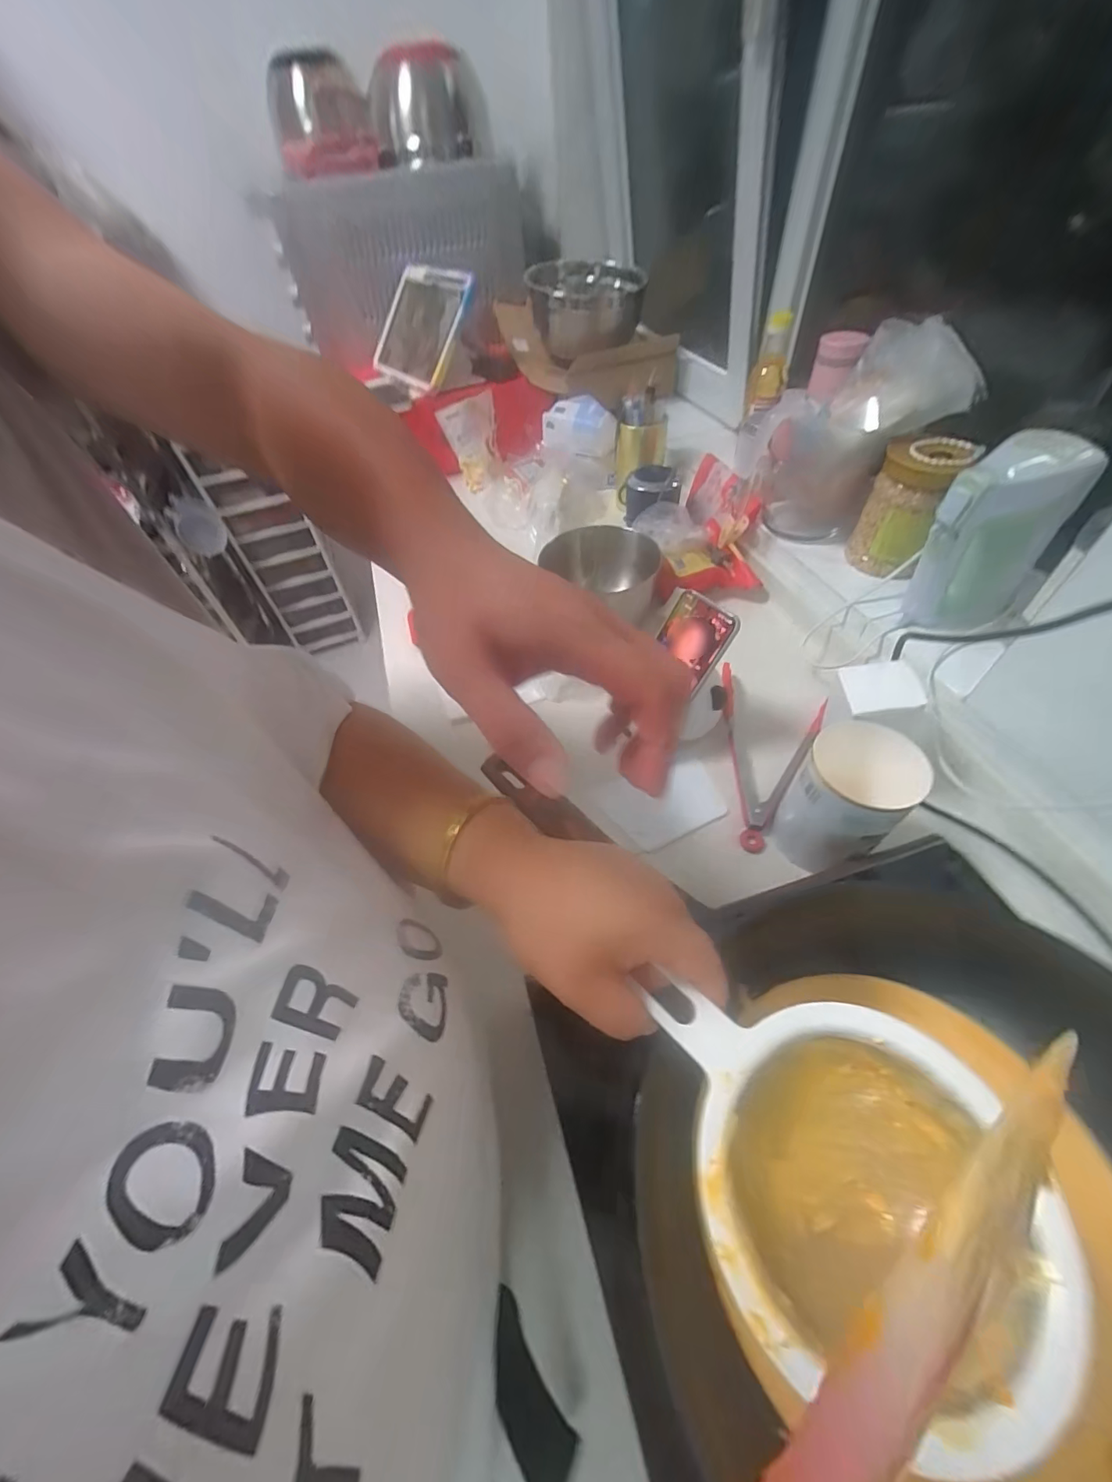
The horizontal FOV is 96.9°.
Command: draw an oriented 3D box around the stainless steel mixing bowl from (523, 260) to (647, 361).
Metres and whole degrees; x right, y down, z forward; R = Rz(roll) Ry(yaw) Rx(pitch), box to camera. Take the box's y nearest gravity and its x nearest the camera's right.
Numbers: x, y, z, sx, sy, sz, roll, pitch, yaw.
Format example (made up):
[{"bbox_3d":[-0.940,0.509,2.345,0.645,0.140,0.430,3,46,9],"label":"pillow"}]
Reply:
[{"bbox_3d":[0.063,-0.907,1.037,0.225,0.132,0.244,1,52,6],"label":"stainless steel mixing bowl"}]

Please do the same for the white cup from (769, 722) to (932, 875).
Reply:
[{"bbox_3d":[0.258,0.057,0.448,0.084,0.134,0.081,-3,52,3],"label":"white cup"}]

